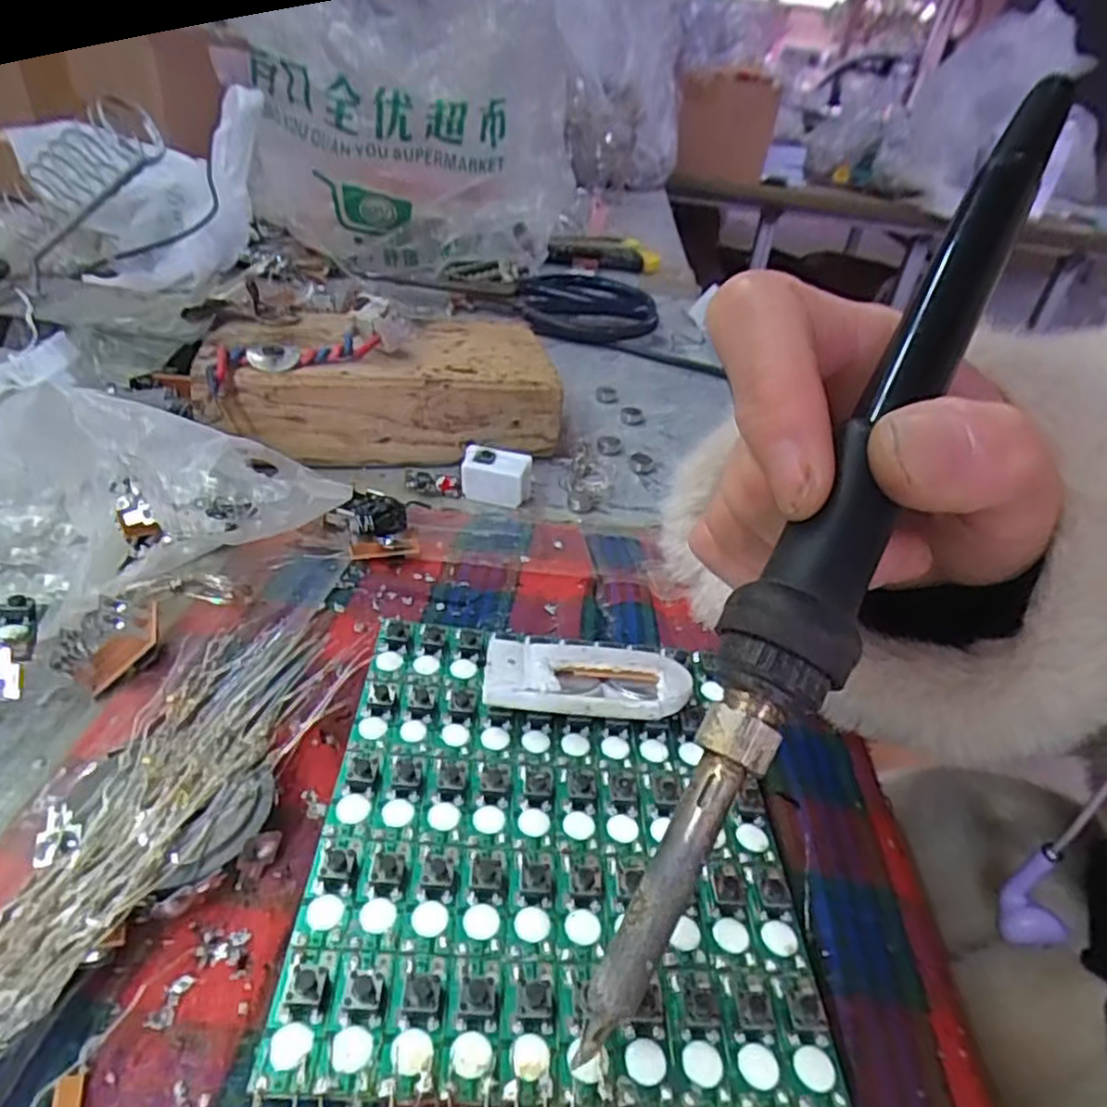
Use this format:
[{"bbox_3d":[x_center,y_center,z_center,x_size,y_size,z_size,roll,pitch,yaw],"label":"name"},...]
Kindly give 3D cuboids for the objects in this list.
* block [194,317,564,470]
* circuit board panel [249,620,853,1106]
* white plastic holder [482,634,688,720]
[{"bbox_3d":[-0.071,-0.070,0.317,0.141,0.043,0.075,-3,36,-15],"label":"block"},{"bbox_3d":[0.001,0.055,0.156,0.092,0.005,0.102,5,35,-4],"label":"circuit board panel"},{"bbox_3d":[0.008,0.030,0.182,0.049,0.005,0.026,8,30,0],"label":"white plastic holder"}]

